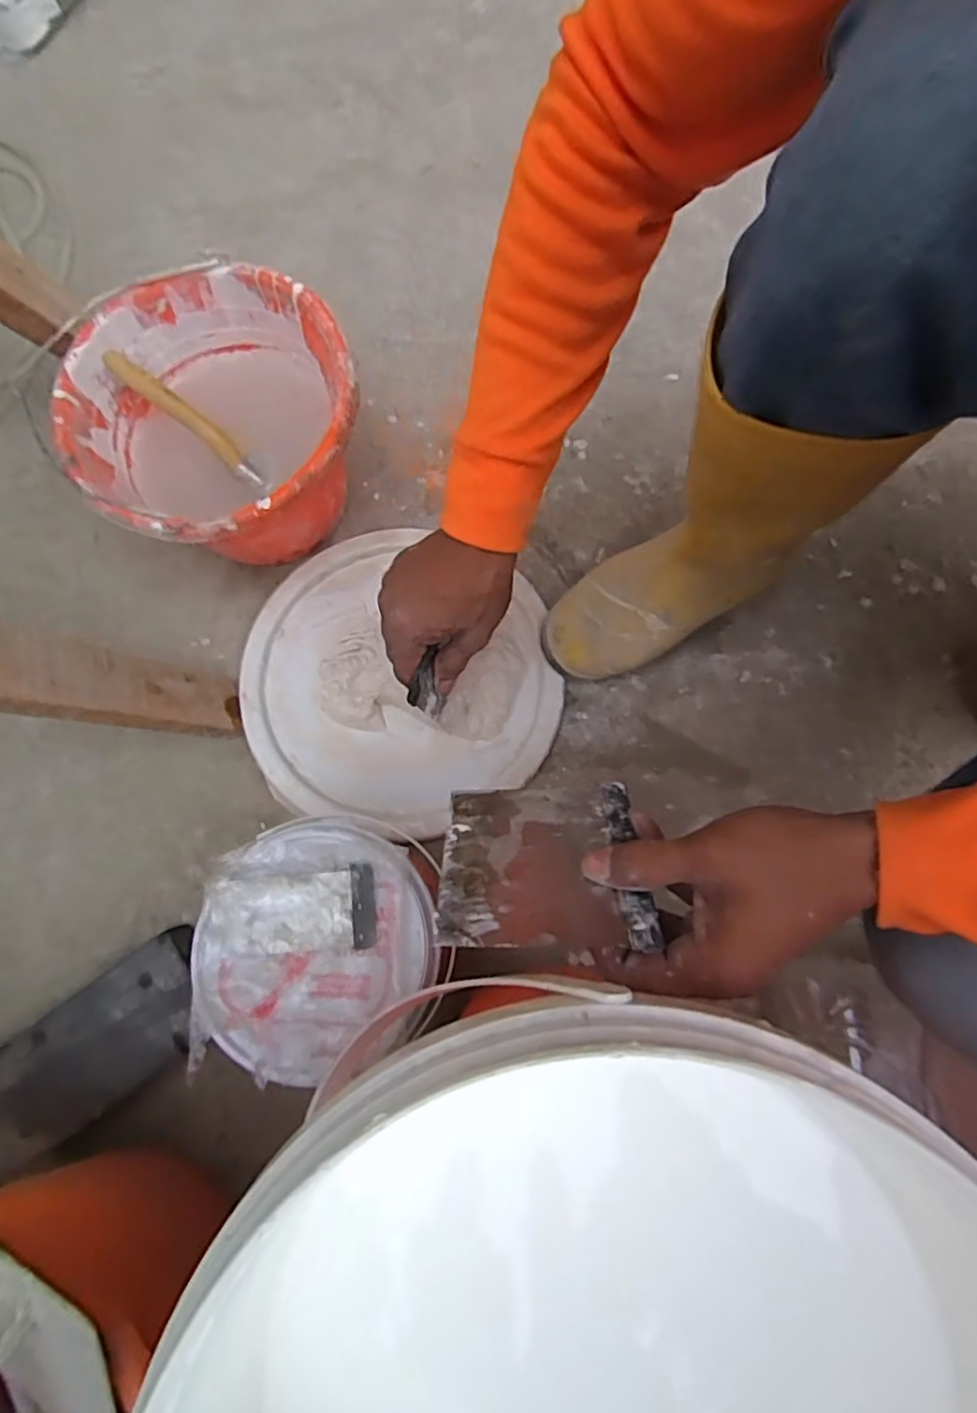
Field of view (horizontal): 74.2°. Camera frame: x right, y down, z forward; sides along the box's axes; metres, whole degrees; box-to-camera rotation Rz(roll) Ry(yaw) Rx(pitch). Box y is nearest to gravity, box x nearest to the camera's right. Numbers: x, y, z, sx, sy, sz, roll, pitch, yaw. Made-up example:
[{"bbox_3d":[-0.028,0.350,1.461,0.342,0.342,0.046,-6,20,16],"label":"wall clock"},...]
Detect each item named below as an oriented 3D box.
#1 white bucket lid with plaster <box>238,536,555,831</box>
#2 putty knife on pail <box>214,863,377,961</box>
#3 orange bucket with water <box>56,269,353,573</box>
[{"bbox_3d":[-0.080,-0.031,0.605,0.288,0.024,0.270,0,77,0],"label":"white bucket lid with plaster"},{"bbox_3d":[-0.124,0.133,0.416,0.099,0.008,0.049,-6,77,-2],"label":"putty knife on pail"},{"bbox_3d":[-0.227,-0.235,0.578,0.235,0.132,0.240,0,77,0],"label":"orange bucket with water"}]

